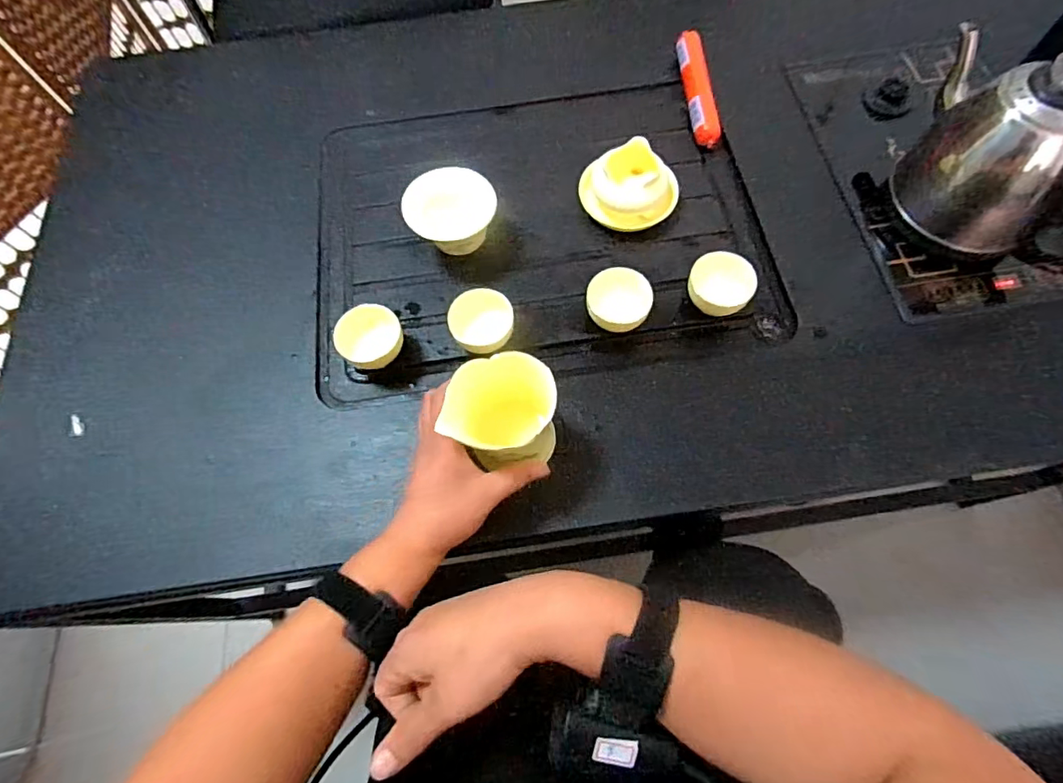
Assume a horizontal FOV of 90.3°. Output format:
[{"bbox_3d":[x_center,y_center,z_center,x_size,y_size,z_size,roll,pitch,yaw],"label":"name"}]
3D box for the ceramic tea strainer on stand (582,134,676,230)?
[{"bbox_3d":[0.105,-0.215,0.557,0.098,0.056,0.082,-27,69,-8],"label":"ceramic tea strainer on stand"}]

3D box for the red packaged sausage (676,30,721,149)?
[{"bbox_3d":[0.195,-0.357,0.622,0.028,0.031,0.158,-5,68,1],"label":"red packaged sausage"}]

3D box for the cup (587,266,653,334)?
[{"bbox_3d":[0.083,-0.080,0.504,0.058,0.048,0.054,12,69,8],"label":"cup"}]

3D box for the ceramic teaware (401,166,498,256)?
[{"bbox_3d":[-0.080,-0.176,0.540,0.086,0.062,0.080,-1,68,2],"label":"ceramic teaware"}]

